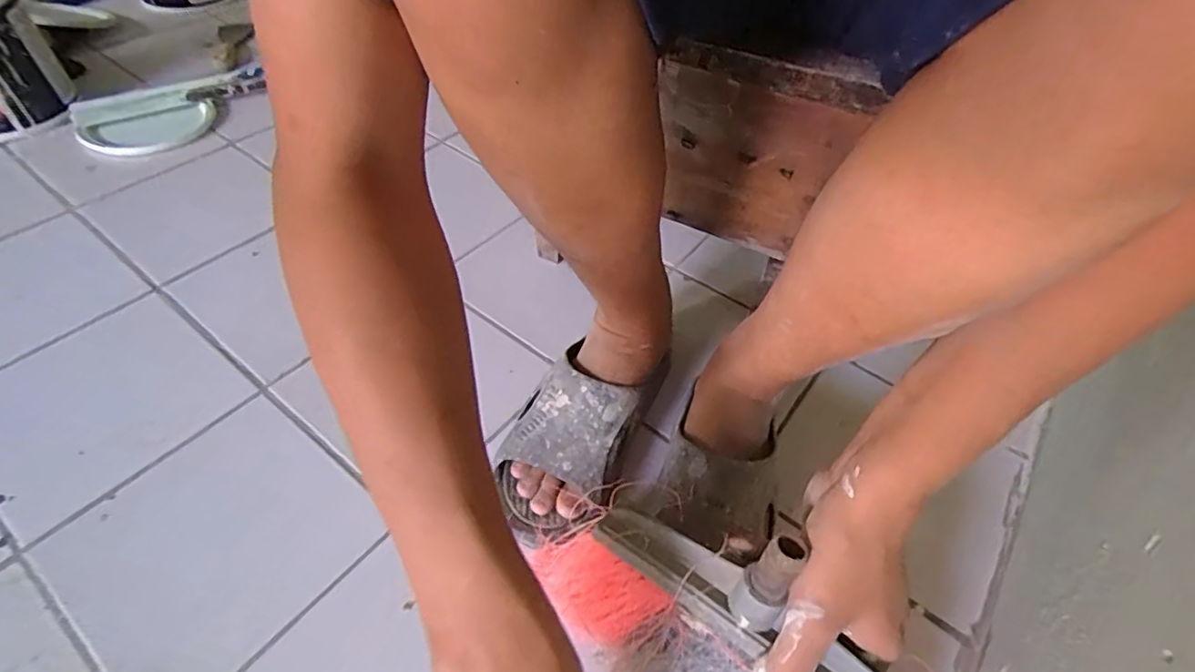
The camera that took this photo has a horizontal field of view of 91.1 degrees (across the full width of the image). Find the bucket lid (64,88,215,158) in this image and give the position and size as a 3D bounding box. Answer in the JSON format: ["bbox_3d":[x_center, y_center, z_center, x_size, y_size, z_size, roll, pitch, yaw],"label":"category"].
[{"bbox_3d":[-0.660,-0.313,0.858,0.171,0.027,0.173,-27,56,-26],"label":"bucket lid"}]

